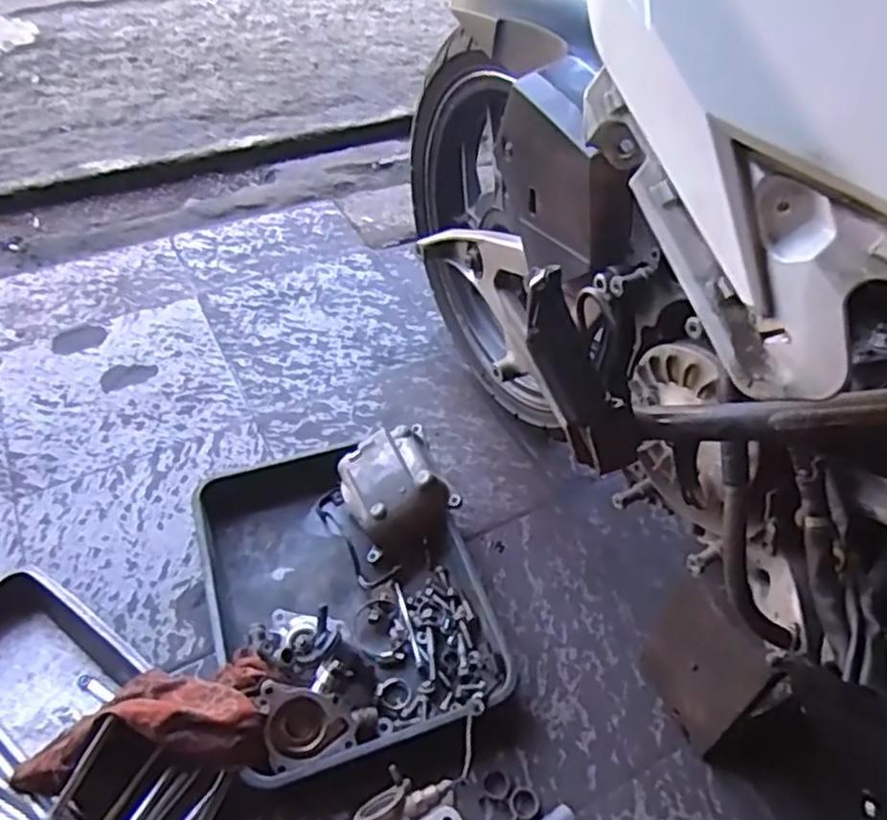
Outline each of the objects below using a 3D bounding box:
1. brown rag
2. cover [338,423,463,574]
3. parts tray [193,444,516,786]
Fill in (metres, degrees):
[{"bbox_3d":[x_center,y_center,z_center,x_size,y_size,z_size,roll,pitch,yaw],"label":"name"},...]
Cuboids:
[{"bbox_3d":[-0.263,0.280,0.657,0.211,0.081,0.117,-7,49,-8],"label":"brown rag"},{"bbox_3d":[-0.052,0.100,0.837,0.124,0.074,0.144,-41,64,5],"label":"cover"},{"bbox_3d":[-0.109,0.186,0.779,0.270,0.051,0.370,-16,51,-16],"label":"parts tray"}]

